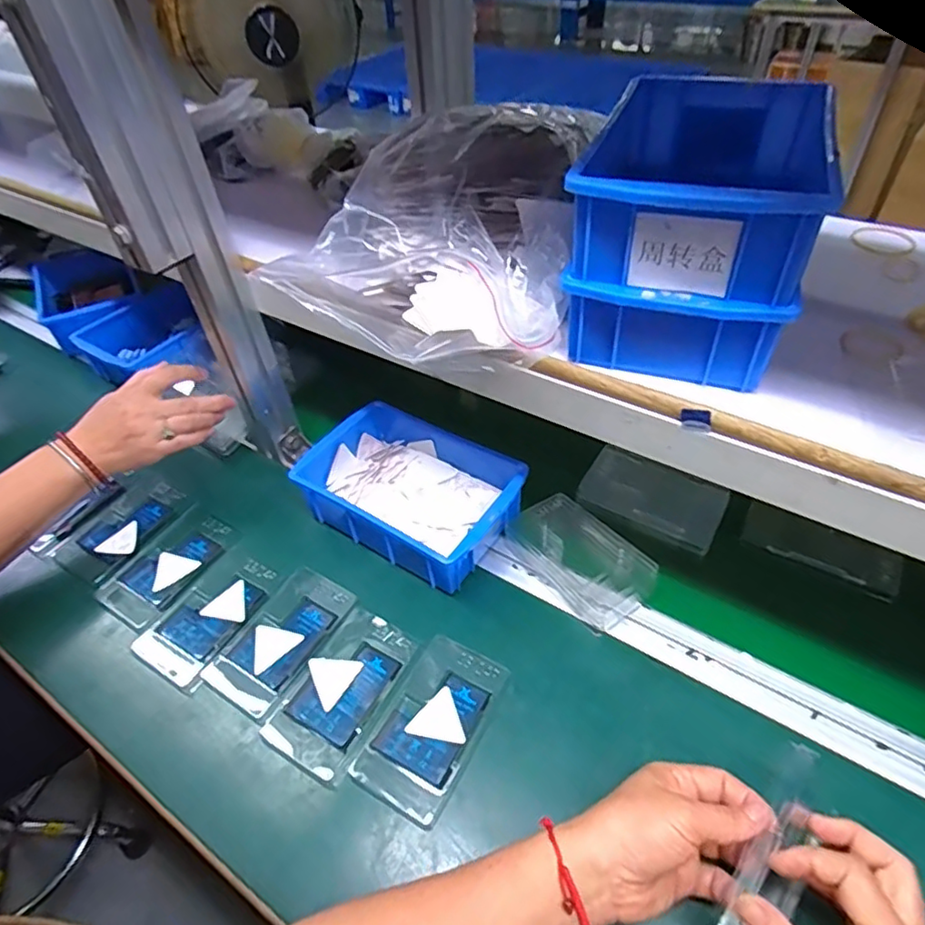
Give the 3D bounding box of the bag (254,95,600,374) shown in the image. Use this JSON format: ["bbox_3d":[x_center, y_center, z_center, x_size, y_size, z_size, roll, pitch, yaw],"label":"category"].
[{"bbox_3d":[-0.020,-0.166,0.439,0.196,0.107,0.187,3,46,8],"label":"bag"}]

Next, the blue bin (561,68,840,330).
[{"bbox_3d":[0.150,-0.179,0.385,0.127,0.067,0.199,12,48,16],"label":"blue bin"}]

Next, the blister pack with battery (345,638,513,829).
[{"bbox_3d":[-0.023,0.201,0.467,0.073,0.010,0.126,21,51,23],"label":"blister pack with battery"}]

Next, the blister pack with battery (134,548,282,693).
[{"bbox_3d":[-0.229,0.134,0.551,0.072,0.007,0.130,22,51,24],"label":"blister pack with battery"}]

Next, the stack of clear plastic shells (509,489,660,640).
[{"bbox_3d":[0.110,0.088,0.560,0.073,0.031,0.131,-28,50,-21],"label":"stack of clear plastic shells"}]

